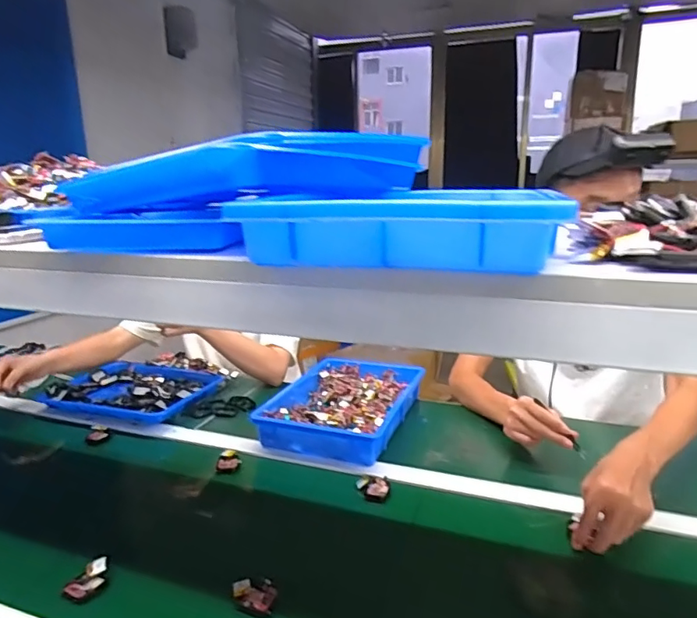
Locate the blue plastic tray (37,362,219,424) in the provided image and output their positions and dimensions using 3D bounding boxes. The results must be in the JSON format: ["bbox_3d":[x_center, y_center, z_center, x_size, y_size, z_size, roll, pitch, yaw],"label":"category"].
[{"bbox_3d":[-0.463,0.173,1.124,0.316,0.041,0.224,3,15,14],"label":"blue plastic tray"}]

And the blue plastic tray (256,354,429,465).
[{"bbox_3d":[-0.005,0.193,1.069,0.248,0.061,0.371,5,15,22],"label":"blue plastic tray"}]

